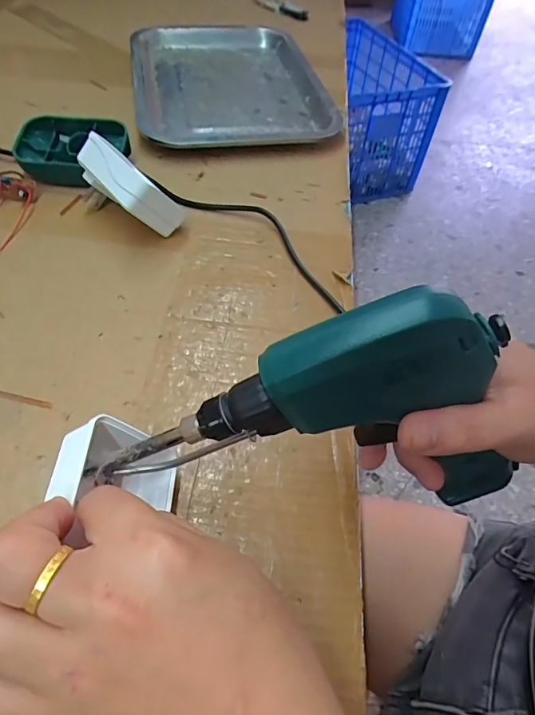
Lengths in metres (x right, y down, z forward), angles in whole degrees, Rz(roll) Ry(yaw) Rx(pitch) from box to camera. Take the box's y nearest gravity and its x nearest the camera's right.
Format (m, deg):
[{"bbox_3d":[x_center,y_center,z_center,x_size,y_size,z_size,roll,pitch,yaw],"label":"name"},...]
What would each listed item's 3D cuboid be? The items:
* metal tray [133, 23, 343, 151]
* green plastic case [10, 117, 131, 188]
[{"bbox_3d":[-0.051,-0.328,0.521,0.203,0.018,0.316,-8,54,-10],"label":"metal tray"},{"bbox_3d":[-0.174,-0.185,0.399,0.093,0.031,0.064,5,53,0],"label":"green plastic case"}]

